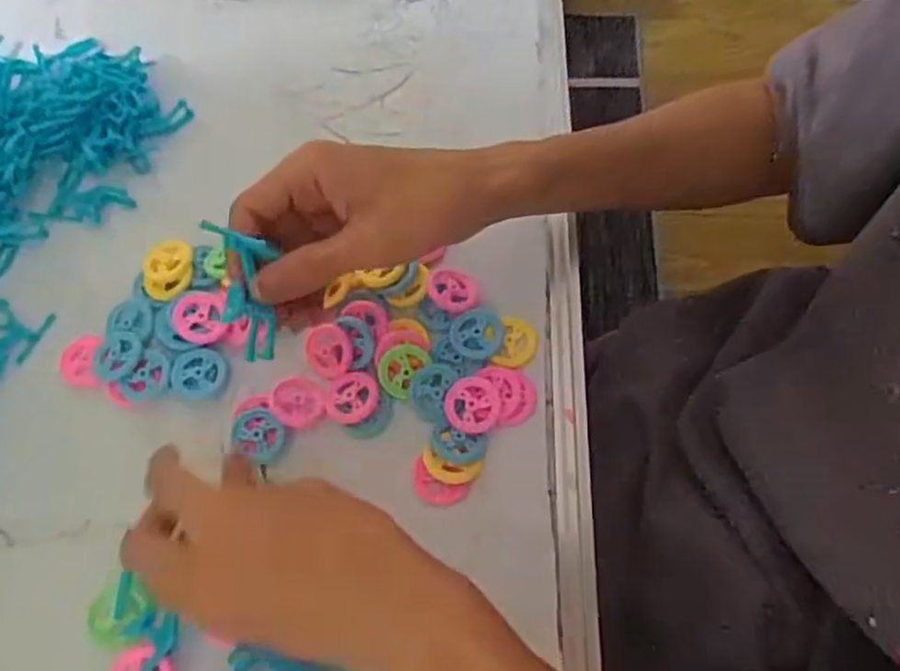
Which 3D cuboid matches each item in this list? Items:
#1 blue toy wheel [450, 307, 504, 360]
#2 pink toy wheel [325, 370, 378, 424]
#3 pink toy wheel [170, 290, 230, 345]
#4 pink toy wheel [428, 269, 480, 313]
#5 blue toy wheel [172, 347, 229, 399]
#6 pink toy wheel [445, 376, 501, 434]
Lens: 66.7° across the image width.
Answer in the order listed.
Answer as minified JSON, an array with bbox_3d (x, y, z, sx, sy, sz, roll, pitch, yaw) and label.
[{"bbox_3d":[0.015,-0.001,0.376,0.028,0.004,0.029,2,67,4],"label":"blue toy wheel"},{"bbox_3d":[-0.053,0.033,0.367,0.029,0.004,0.028,-1,66,3],"label":"pink toy wheel"},{"bbox_3d":[-0.141,-0.010,0.385,0.029,0.009,0.030,-1,66,3],"label":"pink toy wheel"},{"bbox_3d":[0.001,-0.025,0.385,0.025,0.006,0.030,-35,69,-11],"label":"pink toy wheel"},{"bbox_3d":[-0.138,0.021,0.378,0.031,0.005,0.028,0,66,3],"label":"blue toy wheel"},{"bbox_3d":[0.012,0.036,0.358,0.029,0.006,0.029,-1,66,3],"label":"pink toy wheel"}]

